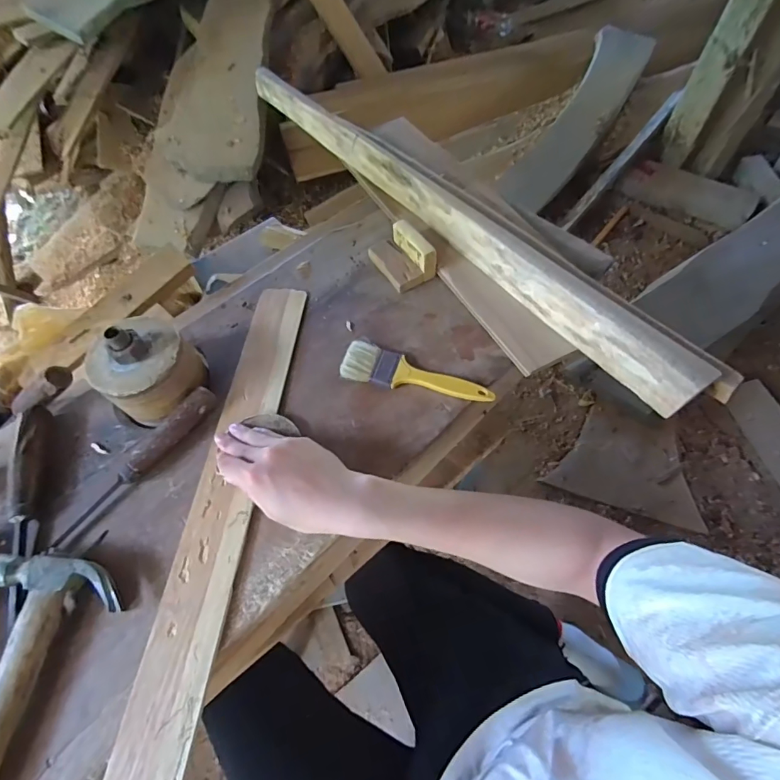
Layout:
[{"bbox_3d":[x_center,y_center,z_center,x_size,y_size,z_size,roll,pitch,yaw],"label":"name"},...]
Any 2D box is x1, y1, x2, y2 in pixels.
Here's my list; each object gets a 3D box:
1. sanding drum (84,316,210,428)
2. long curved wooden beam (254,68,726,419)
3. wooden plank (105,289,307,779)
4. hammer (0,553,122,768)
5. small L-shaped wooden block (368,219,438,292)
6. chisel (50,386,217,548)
[{"bbox_3d":[-0.270,-0.025,0.486,0.096,0.101,0.107,28,64,16],"label":"sanding drum"},{"bbox_3d":[0.056,-0.277,0.615,0.071,0.054,0.845,-34,65,-18],"label":"long curved wooden beam"},{"bbox_3d":[-0.179,0.173,0.417,0.065,0.008,0.685,5,61,4],"label":"wooden plank"},{"bbox_3d":[-0.332,0.278,0.345,0.116,0.034,0.278,11,60,7],"label":"hammer"},{"bbox_3d":[0.015,-0.182,0.580,0.059,0.047,0.092,-27,63,-14],"label":"small L-shaped wooden block"},{"bbox_3d":[-0.267,0.077,0.465,0.025,0.034,0.204,34,66,19],"label":"chisel"}]

